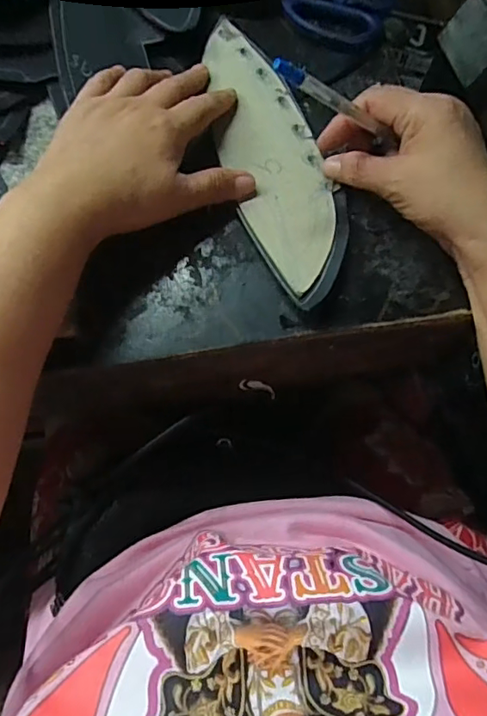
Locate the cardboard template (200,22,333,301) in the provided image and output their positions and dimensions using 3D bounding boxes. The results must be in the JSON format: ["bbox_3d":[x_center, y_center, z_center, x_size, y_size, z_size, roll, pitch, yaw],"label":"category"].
[{"bbox_3d":[0.017,-0.141,0.350,0.061,0.008,0.215,-11,69,-7],"label":"cardboard template"}]

